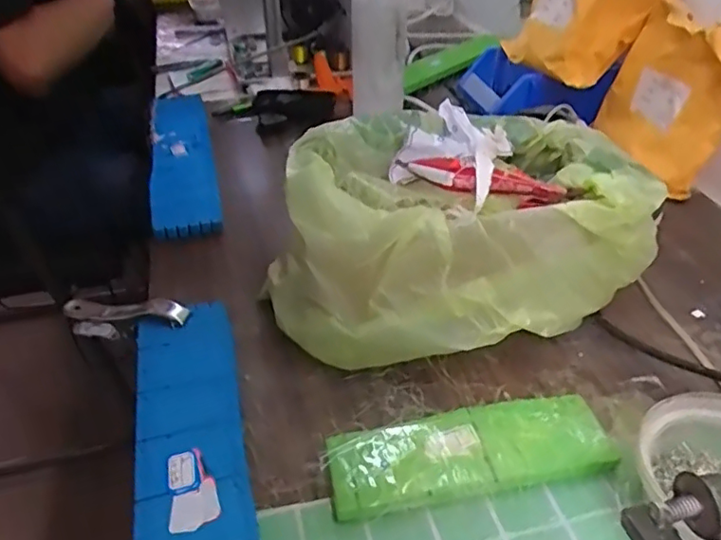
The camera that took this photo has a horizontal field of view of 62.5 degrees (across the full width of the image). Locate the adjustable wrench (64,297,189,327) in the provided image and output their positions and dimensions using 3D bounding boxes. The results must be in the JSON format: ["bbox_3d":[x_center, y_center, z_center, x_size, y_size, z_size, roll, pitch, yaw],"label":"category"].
[{"bbox_3d":[-0.198,0.034,0.495,0.116,0.017,0.014,-2,36,17],"label":"adjustable wrench"}]

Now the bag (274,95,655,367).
[{"bbox_3d":[0.074,-0.035,0.492,0.300,0.125,0.196,-11,39,-16],"label":"bag"}]

